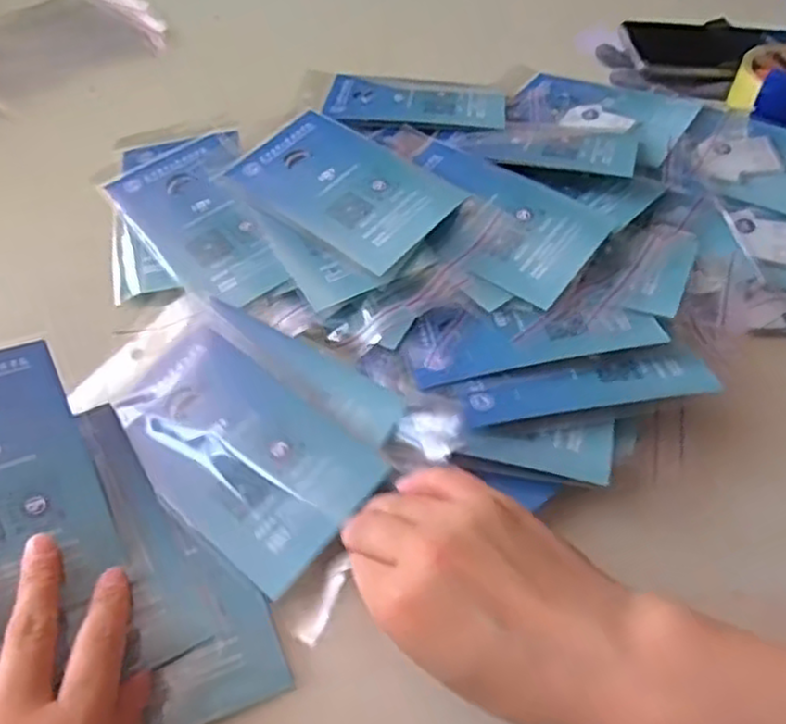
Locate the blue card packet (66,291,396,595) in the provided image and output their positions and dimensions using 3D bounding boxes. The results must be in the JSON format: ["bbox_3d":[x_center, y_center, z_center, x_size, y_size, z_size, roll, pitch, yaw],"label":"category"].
[{"bbox_3d":[-0.085,0.032,0.367,0.160,0.010,0.087,36,66,22],"label":"blue card packet"}]

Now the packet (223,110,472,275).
[{"bbox_3d":[-0.031,-0.110,0.451,0.135,0.004,0.084,35,63,25],"label":"packet"}]

